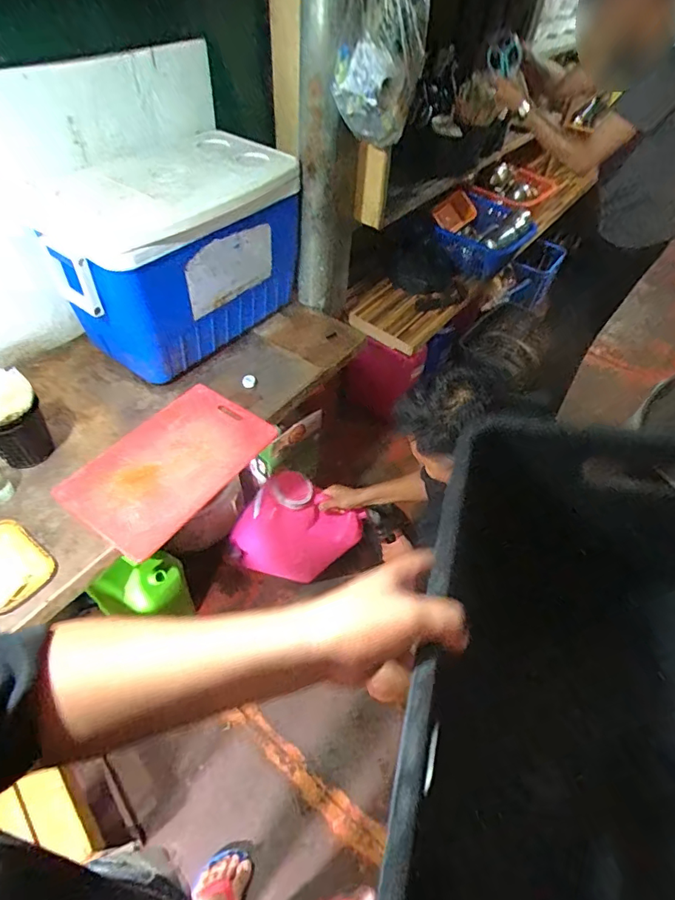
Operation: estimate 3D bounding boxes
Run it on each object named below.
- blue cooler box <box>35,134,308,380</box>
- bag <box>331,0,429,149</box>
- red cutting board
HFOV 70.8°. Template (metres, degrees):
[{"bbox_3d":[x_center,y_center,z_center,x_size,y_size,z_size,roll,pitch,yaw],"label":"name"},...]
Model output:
[{"bbox_3d":[-0.383,-0.508,1.254,0.351,0.416,0.641,28,54,17],"label":"blue cooler box"},{"bbox_3d":[0.108,-0.959,1.012,0.158,0.504,0.241,13,51,6],"label":"bag"},{"bbox_3d":[-0.372,0.028,1.071,0.264,0.030,0.426,33,56,20],"label":"red cutting board"}]

